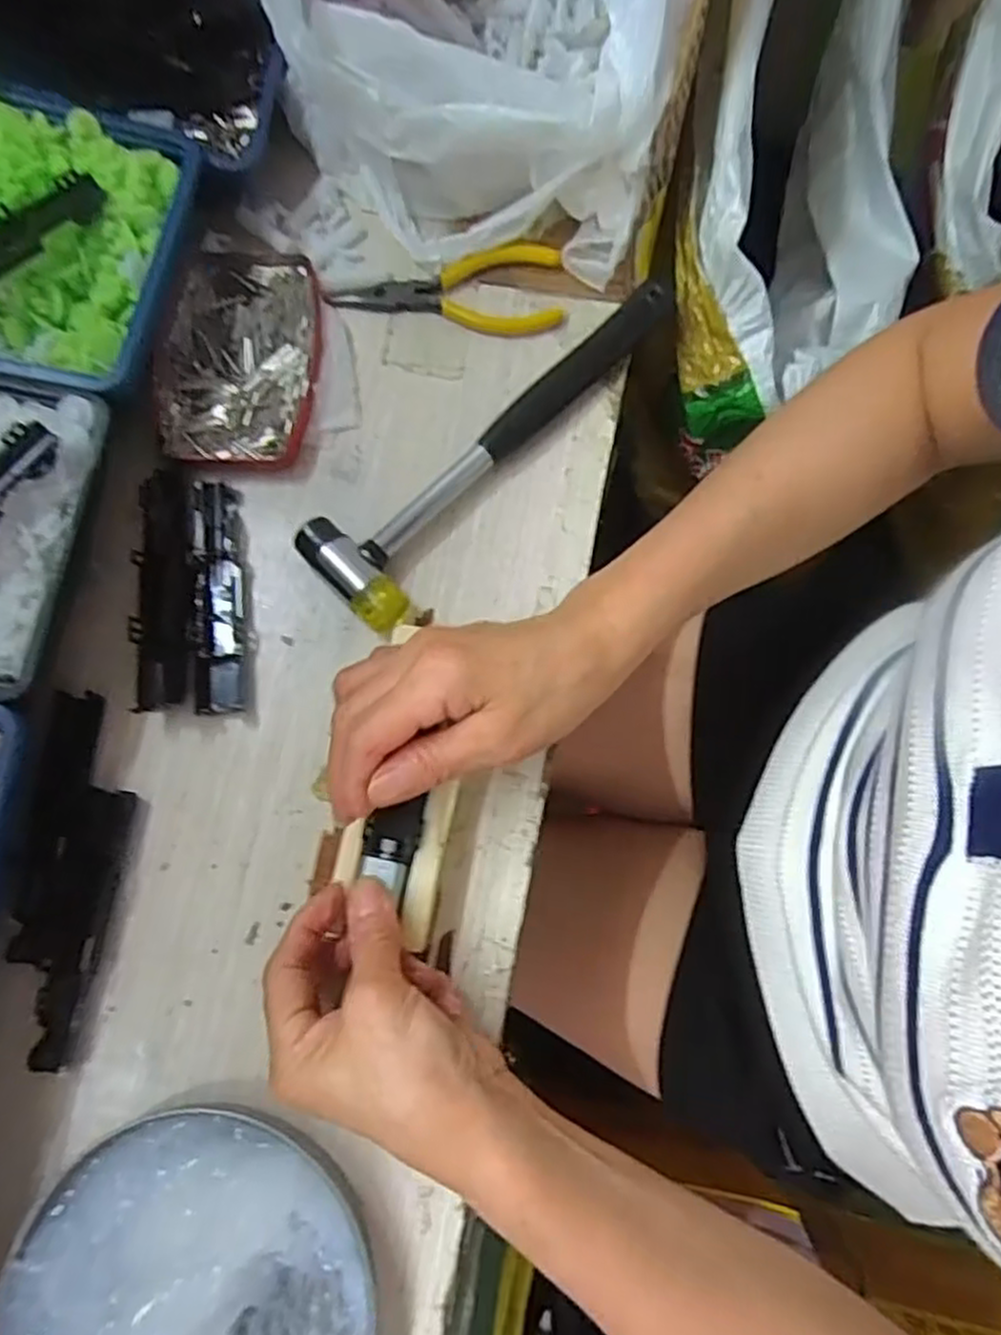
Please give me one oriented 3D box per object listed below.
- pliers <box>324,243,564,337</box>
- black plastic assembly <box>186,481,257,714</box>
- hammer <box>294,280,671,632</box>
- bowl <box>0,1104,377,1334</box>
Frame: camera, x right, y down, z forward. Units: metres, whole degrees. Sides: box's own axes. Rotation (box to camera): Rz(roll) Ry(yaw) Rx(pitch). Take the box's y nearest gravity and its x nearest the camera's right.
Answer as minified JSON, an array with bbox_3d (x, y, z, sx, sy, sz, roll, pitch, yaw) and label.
[{"bbox_3d":[-0.030,-0.199,0.401,0.123,0.006,0.043,-2,96,5],"label":"pliers"},{"bbox_3d":[-0.138,-0.036,0.368,0.024,0.011,0.117,-8,77,-1],"label":"black plastic assembly"},{"bbox_3d":[-0.002,-0.119,0.379,0.063,0.023,0.229,42,81,10],"label":"hammer"},{"bbox_3d":[-0.124,0.256,0.295,0.142,0.023,0.142,0,77,1],"label":"bowl"}]

